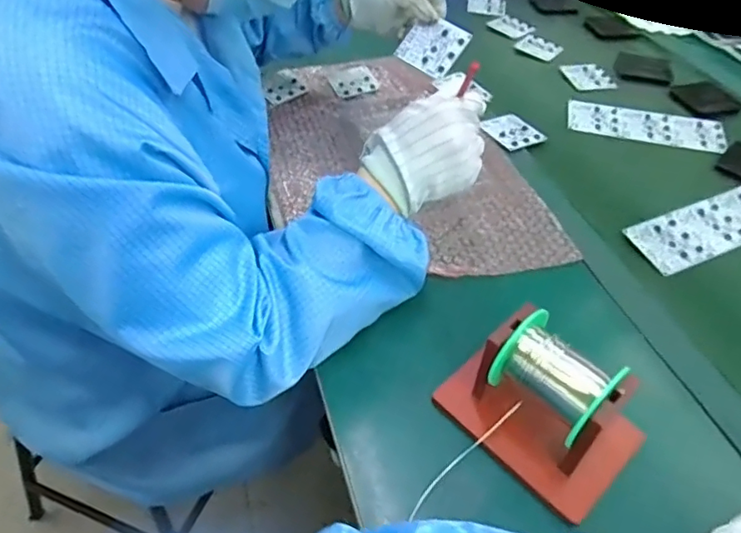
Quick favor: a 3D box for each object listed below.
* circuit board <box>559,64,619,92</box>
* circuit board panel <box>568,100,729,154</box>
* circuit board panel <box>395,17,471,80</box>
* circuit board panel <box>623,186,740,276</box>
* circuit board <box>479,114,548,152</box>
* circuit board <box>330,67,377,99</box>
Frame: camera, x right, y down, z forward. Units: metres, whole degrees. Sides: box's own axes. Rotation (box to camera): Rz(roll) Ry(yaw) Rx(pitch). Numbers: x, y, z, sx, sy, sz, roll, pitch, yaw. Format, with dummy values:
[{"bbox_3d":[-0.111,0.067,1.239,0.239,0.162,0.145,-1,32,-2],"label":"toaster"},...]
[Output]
[{"bbox_3d":[0.351,-0.304,0.866,0.076,0.004,0.080,-7,47,-10],"label":"circuit board"},{"bbox_3d":[0.392,-0.202,0.769,0.213,0.004,0.078,11,46,7],"label":"circuit board panel"},{"bbox_3d":[0.076,-0.270,0.662,0.071,0.005,0.068,39,93,16],"label":"circuit board panel"},{"bbox_3d":[0.391,-0.047,0.619,0.214,0.008,0.069,-18,50,-20],"label":"circuit board panel"},{"bbox_3d":[0.191,-0.184,0.732,0.068,0.004,0.074,-20,51,-22],"label":"circuit board"},{"bbox_3d":[-0.026,-0.276,0.809,0.064,0.004,0.072,-16,51,-10],"label":"circuit board"}]

